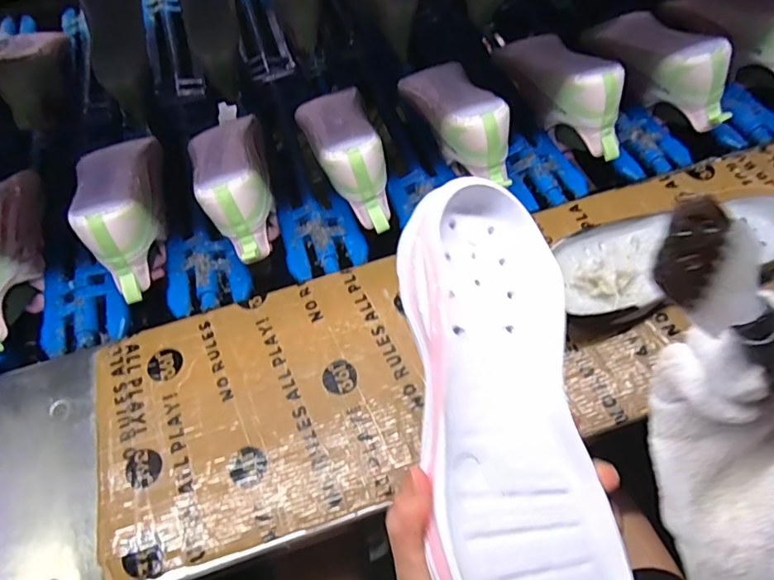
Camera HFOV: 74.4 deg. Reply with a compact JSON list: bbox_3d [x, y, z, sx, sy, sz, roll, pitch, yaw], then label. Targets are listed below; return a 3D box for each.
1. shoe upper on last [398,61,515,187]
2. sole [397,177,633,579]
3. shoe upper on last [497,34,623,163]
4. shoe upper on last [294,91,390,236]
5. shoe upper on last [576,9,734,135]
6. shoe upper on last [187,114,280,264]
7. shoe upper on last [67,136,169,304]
[{"bbox_3d":[0.079,-0.219,0.604,0.082,0.068,0.223,-15,57,-6],"label":"shoe upper on last"},{"bbox_3d":[0.060,0.068,0.274,0.094,0.044,0.269,-1,71,-21],"label":"sole"},{"bbox_3d":[0.207,-0.259,0.640,0.082,0.101,0.238,-13,57,-5],"label":"shoe upper on last"},{"bbox_3d":[-0.048,-0.165,0.587,0.081,0.091,0.214,-17,57,-8],"label":"shoe upper on last"},{"bbox_3d":[0.340,-0.294,0.650,0.076,0.102,0.231,-15,57,-6],"label":"shoe upper on last"},{"bbox_3d":[-0.173,-0.122,0.573,0.078,0.098,0.211,-14,57,-6],"label":"shoe upper on last"},{"bbox_3d":[-0.289,-0.089,0.553,0.074,0.106,0.215,-15,57,-6],"label":"shoe upper on last"}]

